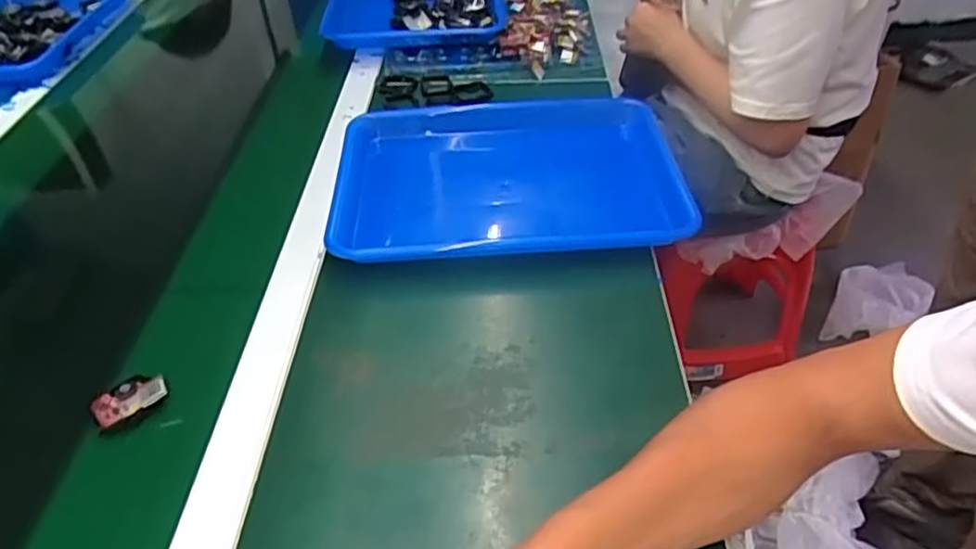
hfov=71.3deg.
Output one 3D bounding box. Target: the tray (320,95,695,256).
[{"bbox_3d":[0.022,-0.090,0.684,0.319,0.053,0.251,-1,42,2],"label":"tray"}]

